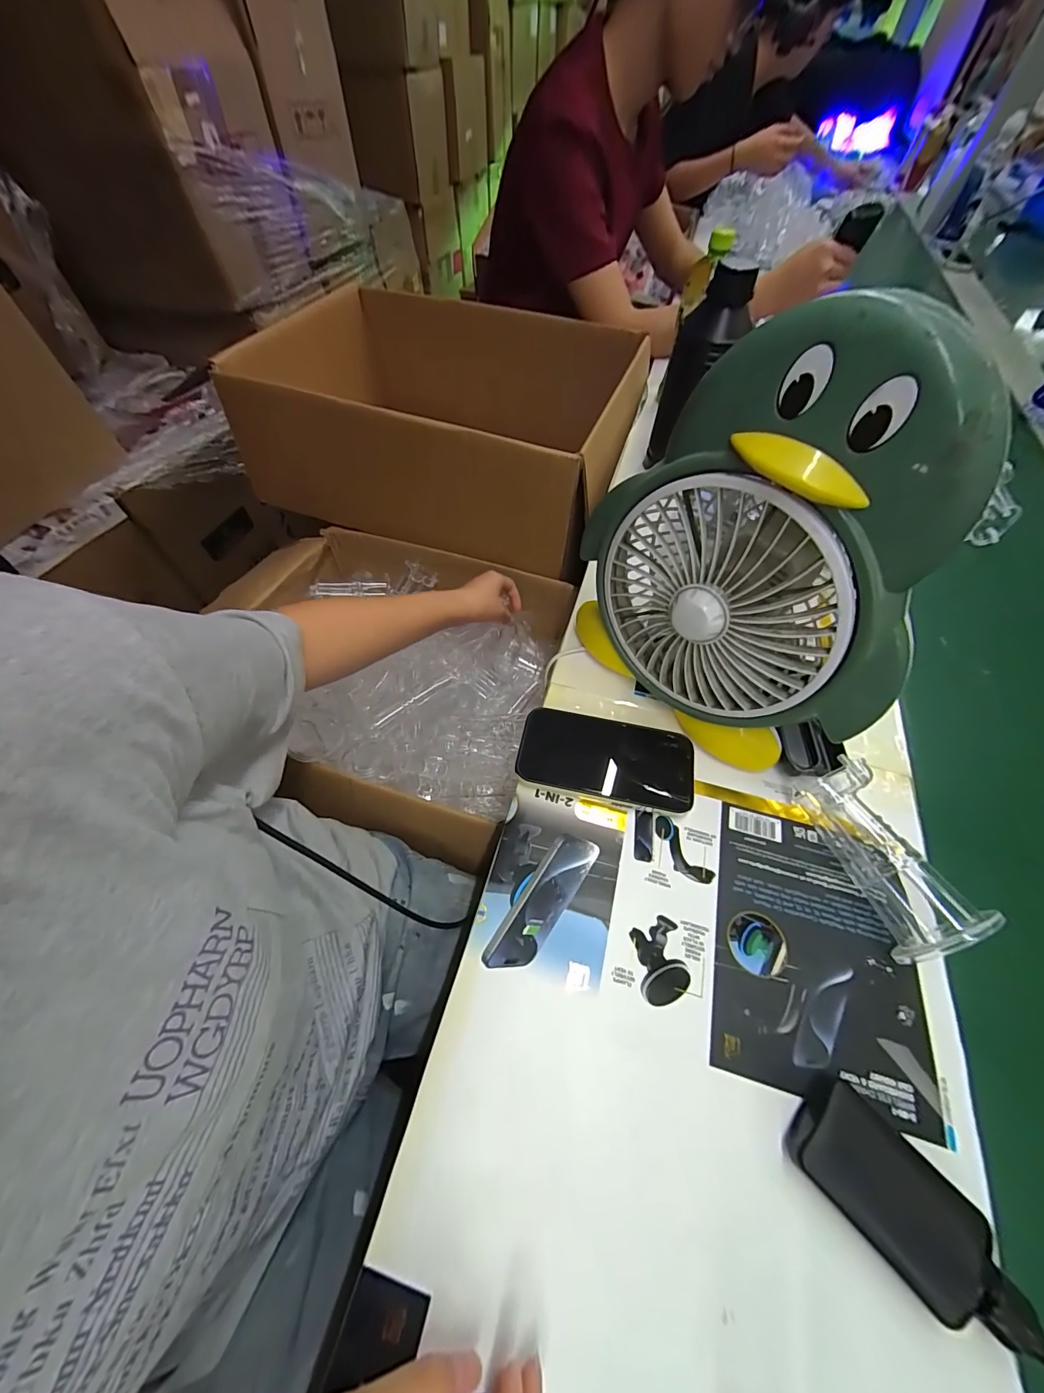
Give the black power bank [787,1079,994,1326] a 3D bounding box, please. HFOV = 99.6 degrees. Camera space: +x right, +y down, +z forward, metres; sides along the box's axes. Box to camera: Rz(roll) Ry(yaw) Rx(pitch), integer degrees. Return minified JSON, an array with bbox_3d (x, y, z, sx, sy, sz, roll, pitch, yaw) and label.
[{"bbox_3d":[0.207,0.280,0.251,0.054,0.023,0.093,-40,68,-22],"label":"black power bank"}]

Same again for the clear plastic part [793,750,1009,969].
[{"bbox_3d":[0.270,0.113,0.327,0.056,0.072,0.135,-8,60,-7],"label":"clear plastic part"}]

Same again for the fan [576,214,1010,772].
[{"bbox_3d":[0.151,-0.083,0.317,0.080,0.287,0.248,-28,64,-17],"label":"fan"}]

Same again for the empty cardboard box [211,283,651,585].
[{"bbox_3d":[-0.113,-0.490,0.793,0.591,0.212,0.457,19,60,10],"label":"empty cardboard box"}]

